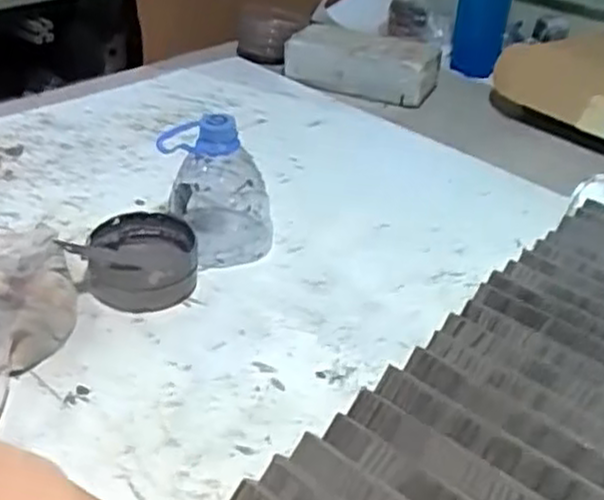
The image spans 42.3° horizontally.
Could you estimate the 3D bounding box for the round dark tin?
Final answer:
[{"bbox_3d":[-0.137,0.003,0.668,0.104,0.048,0.090,10,33,7],"label":"round dark tin"}]

